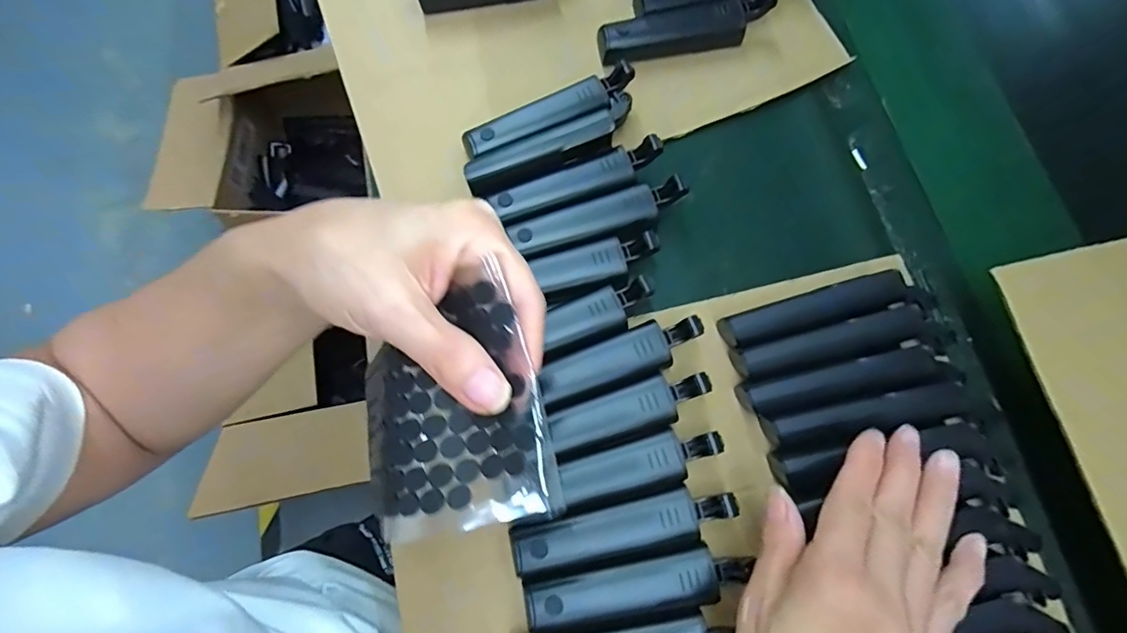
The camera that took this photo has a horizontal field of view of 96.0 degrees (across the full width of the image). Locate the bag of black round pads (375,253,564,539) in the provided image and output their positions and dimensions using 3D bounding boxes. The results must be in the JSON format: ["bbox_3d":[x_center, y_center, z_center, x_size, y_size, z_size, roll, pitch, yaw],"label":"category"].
[{"bbox_3d":[-0.047,0.037,0.211,0.076,0.011,0.101,-13,88,13],"label":"bag of black round pads"}]

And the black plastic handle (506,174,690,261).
[{"bbox_3d":[0.025,-0.071,0.365,0.121,0.031,0.033,-20,74,-4],"label":"black plastic handle"}]

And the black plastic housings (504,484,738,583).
[{"bbox_3d":[0.035,0.131,0.309,0.132,0.030,0.034,-14,74,-2],"label":"black plastic housings"}]

